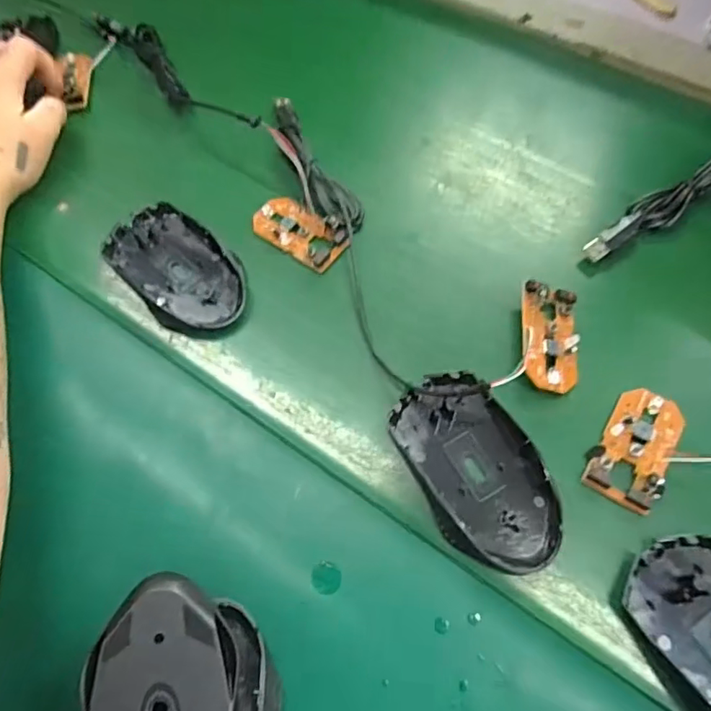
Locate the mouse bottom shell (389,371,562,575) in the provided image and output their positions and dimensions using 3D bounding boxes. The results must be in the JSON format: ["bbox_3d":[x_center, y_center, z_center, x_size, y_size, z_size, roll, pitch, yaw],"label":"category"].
[{"bbox_3d":[0.068,0.061,0.303,0.064,0.012,0.111,-24,65,-9],"label":"mouse bottom shell"}]

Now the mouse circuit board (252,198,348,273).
[{"bbox_3d":[-0.040,-0.087,0.384,0.067,0.019,0.036,37,71,18],"label":"mouse circuit board"}]

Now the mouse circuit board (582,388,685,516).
[{"bbox_3d":[0.157,0.050,0.306,0.037,0.013,0.069,31,69,16],"label":"mouse circuit board"}]

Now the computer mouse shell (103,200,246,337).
[{"bbox_3d":[-0.121,-0.060,0.370,0.061,0.019,0.110,-40,69,-15],"label":"computer mouse shell"}]

